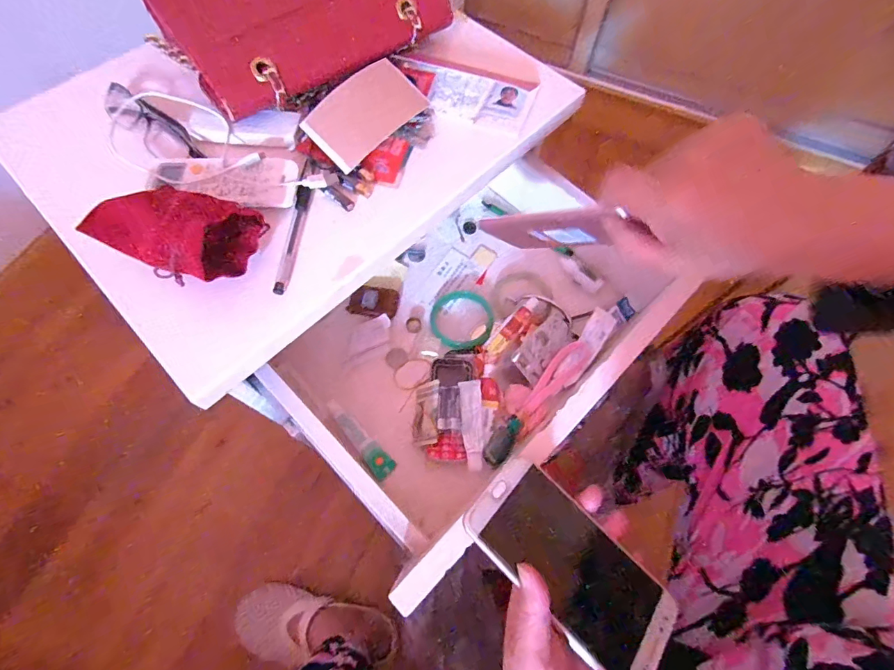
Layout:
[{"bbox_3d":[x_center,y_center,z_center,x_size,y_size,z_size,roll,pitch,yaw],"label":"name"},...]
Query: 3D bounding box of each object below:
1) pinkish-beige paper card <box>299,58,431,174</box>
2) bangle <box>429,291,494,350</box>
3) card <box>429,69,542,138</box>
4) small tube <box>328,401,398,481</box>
[{"bbox_3d":[-0.079,-0.211,0.409,0.069,0.007,0.108,44,79,0],"label":"pinkish-beige paper card"},{"bbox_3d":[0.018,-0.020,0.517,0.075,0.005,0.078,0,64,1],"label":"bangle"},{"bbox_3d":[0.035,-0.236,0.438,0.103,0.006,0.056,9,76,-3],"label":"card"},{"bbox_3d":[-0.092,0.108,0.458,0.022,0.013,0.095,-39,70,-16],"label":"small tube"}]

